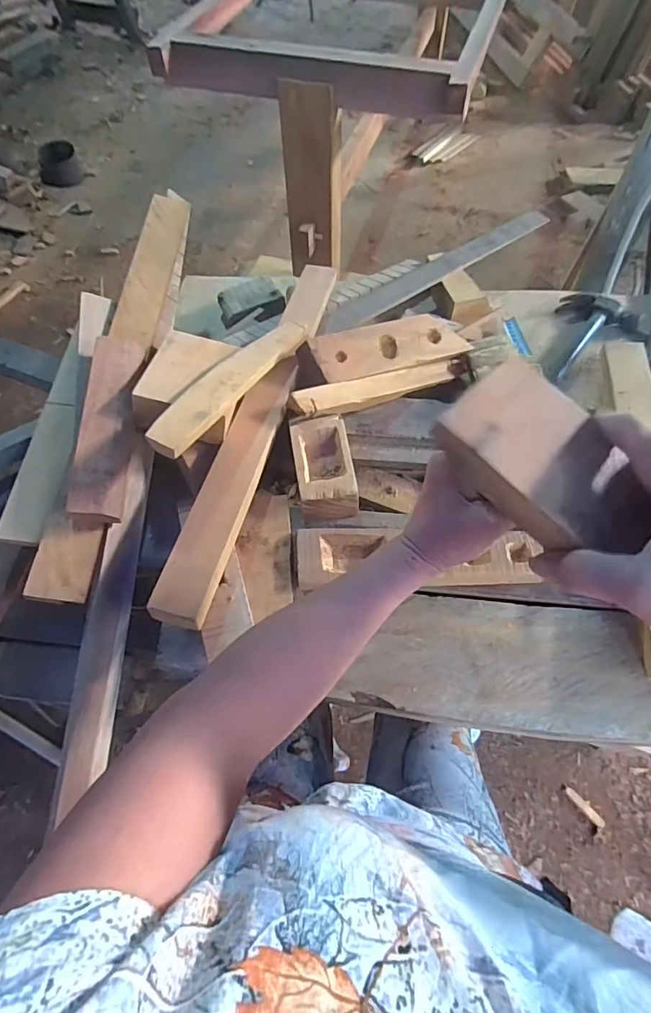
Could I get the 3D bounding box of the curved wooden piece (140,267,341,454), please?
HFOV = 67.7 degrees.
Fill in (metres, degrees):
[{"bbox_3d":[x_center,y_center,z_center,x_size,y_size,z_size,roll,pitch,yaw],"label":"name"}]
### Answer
[{"bbox_3d":[-0.075,-0.203,0.610,0.063,0.028,0.446,18,48,13],"label":"curved wooden piece"}]

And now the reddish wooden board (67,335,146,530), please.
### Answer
[{"bbox_3d":[-0.239,-0.086,0.535,0.053,0.031,0.218,9,67,-24],"label":"reddish wooden board"}]

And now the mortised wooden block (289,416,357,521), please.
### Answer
[{"bbox_3d":[-0.001,-0.046,0.566,0.068,0.046,0.124,-8,59,-2],"label":"mortised wooden block"}]

